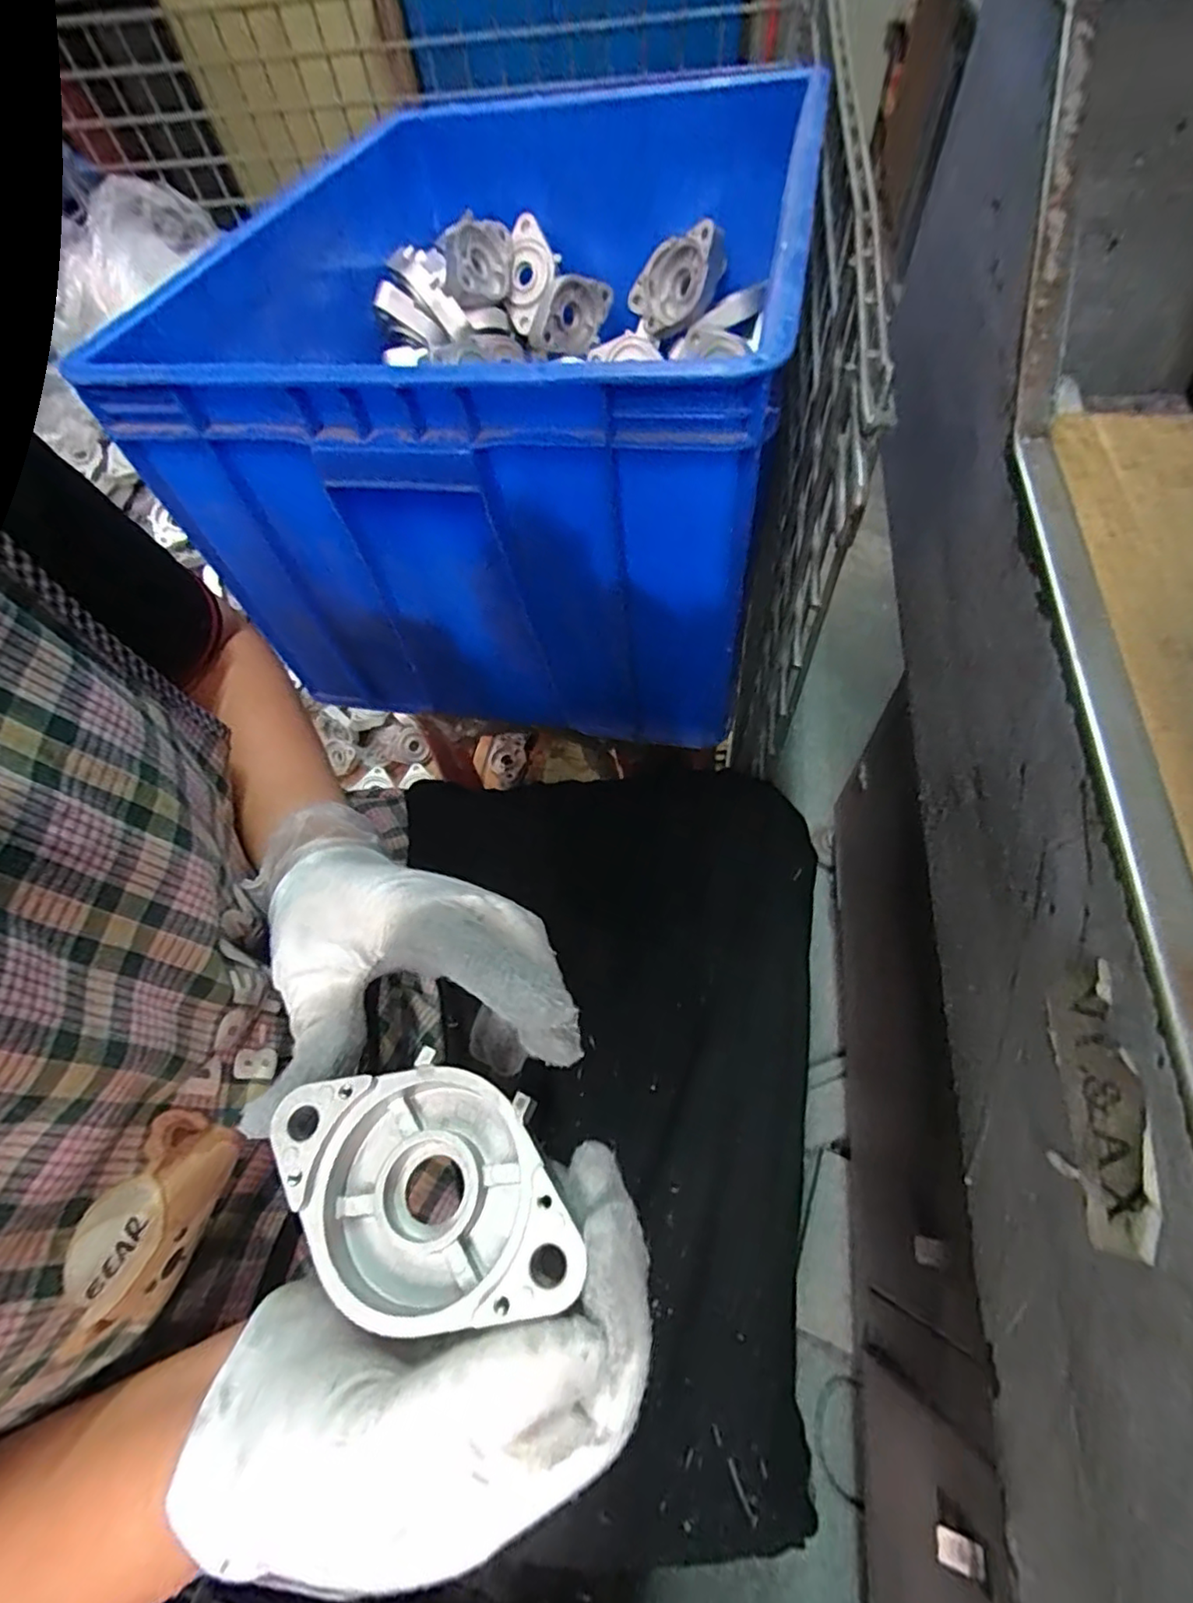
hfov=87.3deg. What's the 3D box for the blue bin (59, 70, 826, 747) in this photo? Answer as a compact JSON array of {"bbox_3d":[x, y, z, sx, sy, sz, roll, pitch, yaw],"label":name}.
[{"bbox_3d":[-0.055,-0.371,0.555,0.399,0.283,0.550,8,63,10],"label":"blue bin"}]

